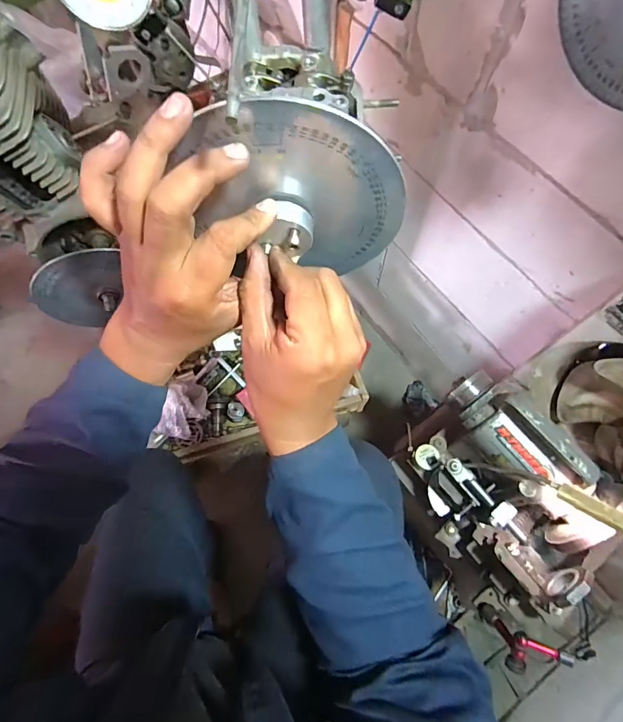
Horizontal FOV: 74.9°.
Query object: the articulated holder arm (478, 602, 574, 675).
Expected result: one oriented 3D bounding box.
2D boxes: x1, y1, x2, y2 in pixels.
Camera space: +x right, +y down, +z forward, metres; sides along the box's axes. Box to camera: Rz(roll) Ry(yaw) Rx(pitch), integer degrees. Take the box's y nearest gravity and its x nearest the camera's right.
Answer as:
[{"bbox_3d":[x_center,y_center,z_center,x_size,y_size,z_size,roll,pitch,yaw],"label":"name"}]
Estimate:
[{"bbox_3d":[0.261,0.363,0.520,0.046,0.123,0.055,44,72,-20],"label":"articulated holder arm"}]

